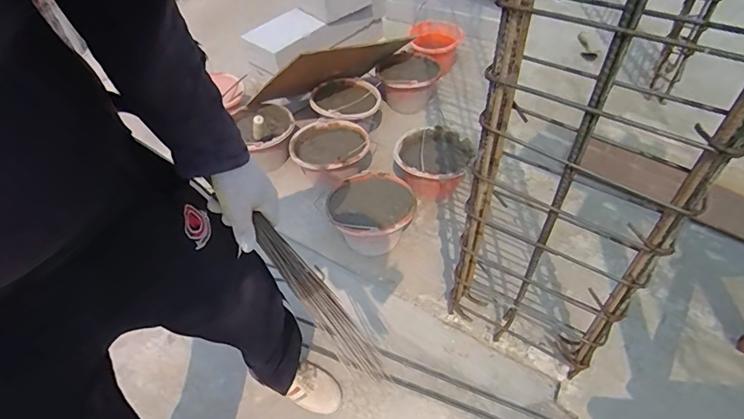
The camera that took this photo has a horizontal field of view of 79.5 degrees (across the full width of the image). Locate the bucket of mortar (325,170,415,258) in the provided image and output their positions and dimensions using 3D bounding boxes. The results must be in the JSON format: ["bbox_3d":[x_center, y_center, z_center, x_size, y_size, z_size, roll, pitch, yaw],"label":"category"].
[{"bbox_3d":[0.004,0.020,1.323,0.227,0.174,0.247,-1,49,1],"label":"bucket of mortar"}]

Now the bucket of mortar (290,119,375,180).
[{"bbox_3d":[-0.132,-0.162,1.527,0.249,0.216,0.253,-1,49,1],"label":"bucket of mortar"}]

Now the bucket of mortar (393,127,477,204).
[{"bbox_3d":[0.201,-0.154,1.457,0.237,0.139,0.231,-1,49,1],"label":"bucket of mortar"}]

